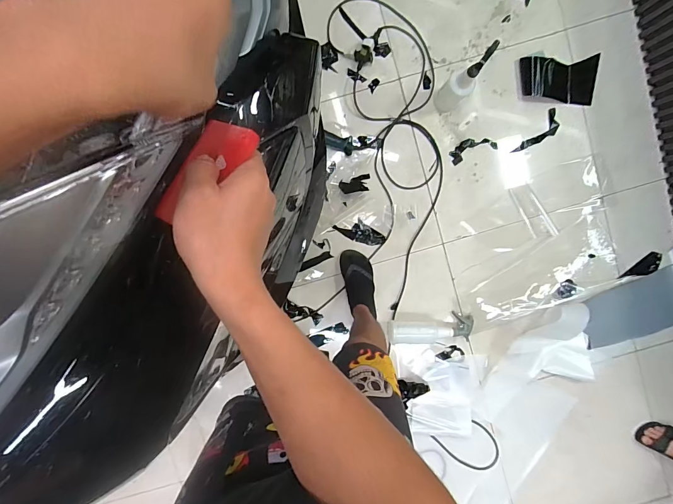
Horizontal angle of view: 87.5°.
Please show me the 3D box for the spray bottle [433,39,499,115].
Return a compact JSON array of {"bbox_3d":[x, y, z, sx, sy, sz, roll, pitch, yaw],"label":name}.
[{"bbox_3d":[0.395,-0.532,1.096,0.110,0.294,0.081,-45,94,4],"label":"spray bottle"}]

